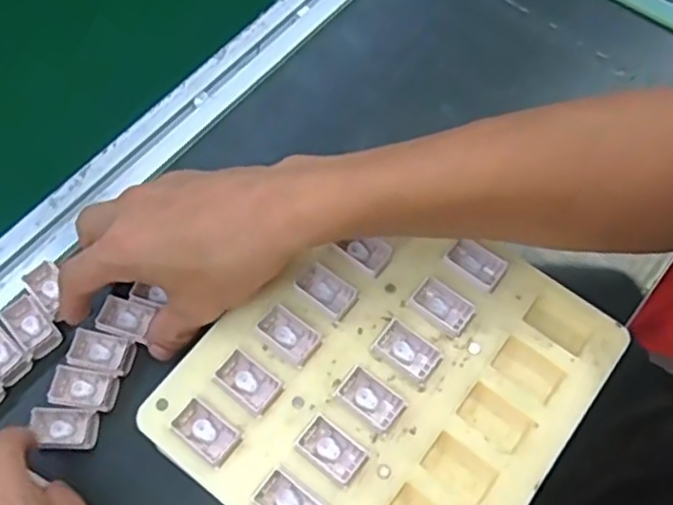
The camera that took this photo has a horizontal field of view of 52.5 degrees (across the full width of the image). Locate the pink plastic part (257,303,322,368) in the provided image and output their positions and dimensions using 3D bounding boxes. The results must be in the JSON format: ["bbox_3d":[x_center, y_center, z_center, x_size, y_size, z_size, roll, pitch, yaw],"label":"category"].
[{"bbox_3d":[-0.025,0.044,0.364,0.032,0.009,0.021,37,70,16],"label":"pink plastic part"}]

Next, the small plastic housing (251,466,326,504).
[{"bbox_3d":[-0.022,0.122,0.328,0.033,0.009,0.021,35,70,15],"label":"small plastic housing"}]

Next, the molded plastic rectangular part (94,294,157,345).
[{"bbox_3d":[-0.126,0.039,0.409,0.031,0.011,0.023,17,66,8],"label":"molded plastic rectangular part"}]

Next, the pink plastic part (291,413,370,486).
[{"bbox_3d":[-0.002,0.099,0.341,0.033,0.009,0.021,35,70,15],"label":"pink plastic part"}]

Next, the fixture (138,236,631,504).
[{"bbox_3d":[0.027,0.067,0.356,0.177,0.017,0.194,35,70,15],"label":"fixture"}]

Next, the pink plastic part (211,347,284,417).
[{"bbox_3d":[-0.046,0.067,0.353,0.032,0.010,0.023,36,70,16],"label":"pink plastic part"}]

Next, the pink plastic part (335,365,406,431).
[{"bbox_3d":[0.018,0.076,0.351,0.033,0.007,0.021,34,69,15],"label":"pink plastic part"}]

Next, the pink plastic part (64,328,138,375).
[{"bbox_3d":[-0.136,0.058,0.398,0.036,0.007,0.022,12,65,6],"label":"pink plastic part"}]

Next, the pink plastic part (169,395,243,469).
[{"bbox_3d":[-0.065,0.090,0.342,0.033,0.008,0.021,36,70,15],"label":"pink plastic part"}]

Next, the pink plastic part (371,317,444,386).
[{"bbox_3d":[0.038,0.053,0.361,0.034,0.008,0.022,35,70,15],"label":"pink plastic part"}]

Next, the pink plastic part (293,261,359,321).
[{"bbox_3d":[-0.006,0.020,0.375,0.035,0.012,0.020,36,70,15],"label":"pink plastic part"}]

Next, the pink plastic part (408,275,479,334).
[{"bbox_3d":[0.057,0.030,0.372,0.032,0.012,0.020,34,69,15],"label":"pink plastic part"}]

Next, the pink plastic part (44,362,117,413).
[{"bbox_3d":[-0.144,0.077,0.389,0.035,0.009,0.022,8,65,4],"label":"pink plastic part"}]

